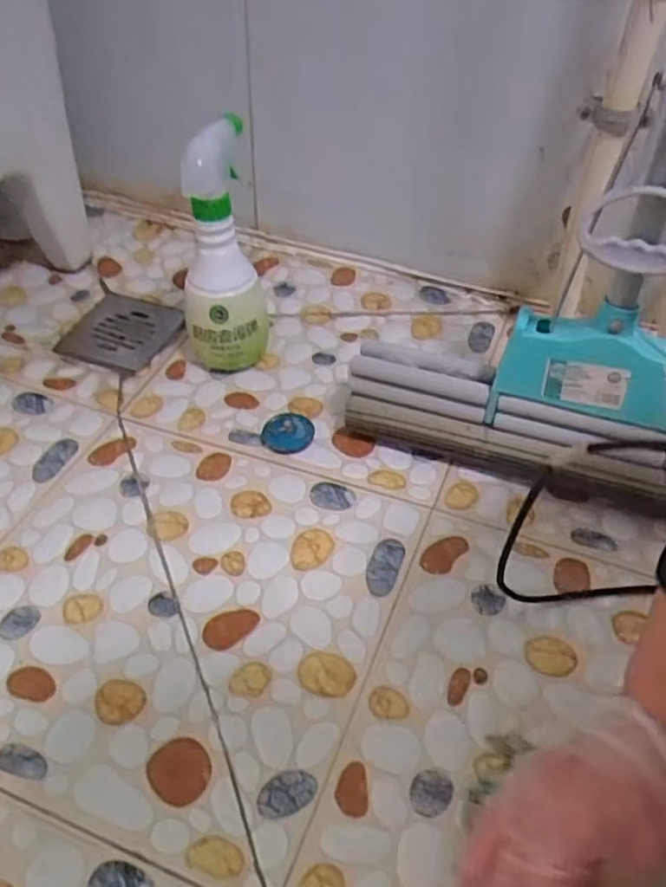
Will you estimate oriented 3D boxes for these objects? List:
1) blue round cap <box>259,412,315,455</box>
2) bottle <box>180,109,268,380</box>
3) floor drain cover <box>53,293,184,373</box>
[{"bbox_3d":[-0.040,-0.010,0.609,0.045,0.017,0.037,-4,46,-4],"label":"blue round cap"},{"bbox_3d":[-0.101,-0.164,0.620,0.070,0.219,0.067,-7,46,-7],"label":"bottle"},{"bbox_3d":[-0.221,-0.117,0.726,0.108,0.014,0.105,19,49,17],"label":"floor drain cover"}]

